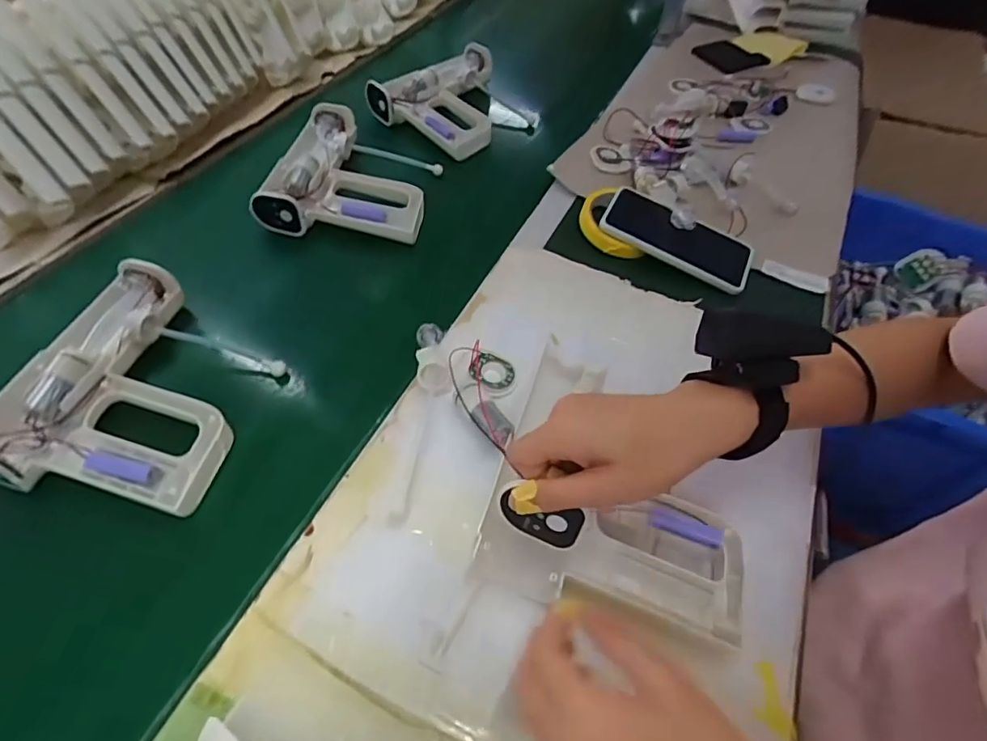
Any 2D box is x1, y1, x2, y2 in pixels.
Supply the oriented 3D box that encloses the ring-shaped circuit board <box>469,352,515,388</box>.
[{"bbox_3d":[0.000,-0.001,0.462,0.038,0.008,0.031,25,55,14],"label":"ring-shaped circuit board"}]

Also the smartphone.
[{"bbox_3d":[0.206,-0.151,0.579,0.165,0.014,0.088,28,59,6],"label":"smartphone"}]

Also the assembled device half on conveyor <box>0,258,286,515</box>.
[{"bbox_3d":[-0.301,0.003,0.445,0.194,0.041,0.217,8,53,2],"label":"assembled device half on conveyor"}]

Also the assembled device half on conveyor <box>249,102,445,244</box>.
[{"bbox_3d":[-0.170,-0.253,0.646,0.205,0.040,0.229,7,53,1],"label":"assembled device half on conveyor"}]

